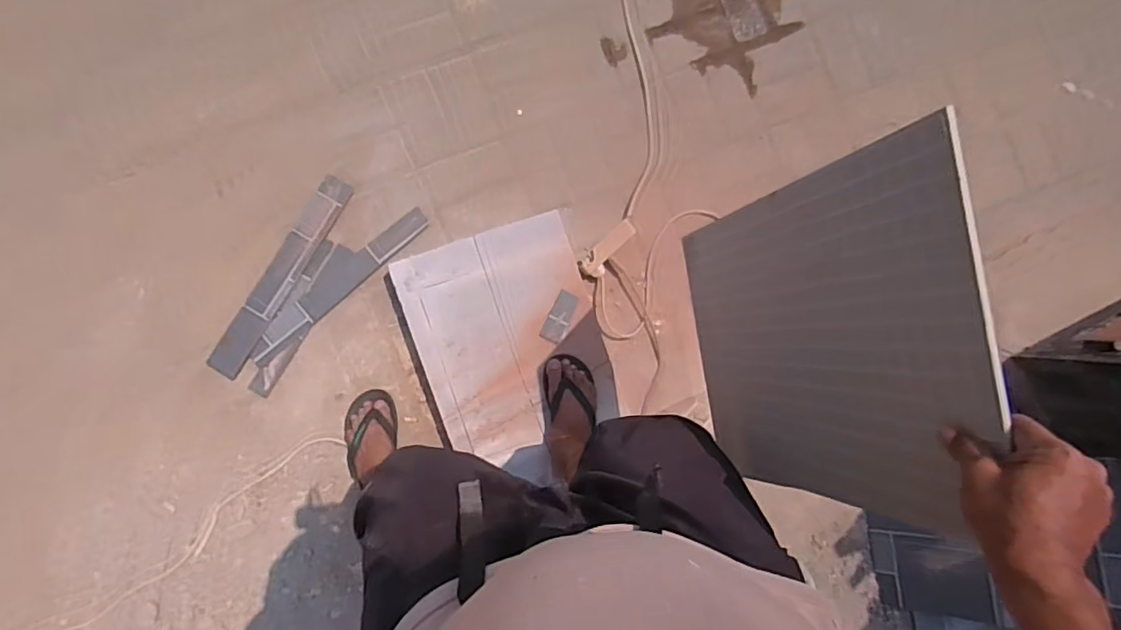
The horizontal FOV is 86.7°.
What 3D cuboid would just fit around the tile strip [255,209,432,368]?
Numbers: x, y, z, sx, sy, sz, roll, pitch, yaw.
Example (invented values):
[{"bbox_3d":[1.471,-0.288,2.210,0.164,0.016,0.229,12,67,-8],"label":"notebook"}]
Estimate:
[{"bbox_3d":[-0.498,-0.072,1.329,0.479,0.007,0.061,-43,92,-6],"label":"tile strip"}]

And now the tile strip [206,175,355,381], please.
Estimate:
[{"bbox_3d":[-0.617,-0.087,1.314,0.068,0.011,0.487,30,85,-4],"label":"tile strip"}]

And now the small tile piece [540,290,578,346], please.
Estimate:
[{"bbox_3d":[-0.001,0.004,1.321,0.048,0.009,0.117,26,86,-7],"label":"small tile piece"}]

